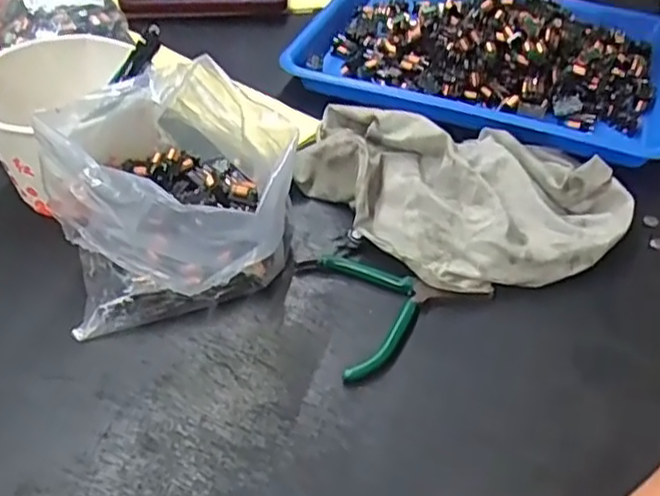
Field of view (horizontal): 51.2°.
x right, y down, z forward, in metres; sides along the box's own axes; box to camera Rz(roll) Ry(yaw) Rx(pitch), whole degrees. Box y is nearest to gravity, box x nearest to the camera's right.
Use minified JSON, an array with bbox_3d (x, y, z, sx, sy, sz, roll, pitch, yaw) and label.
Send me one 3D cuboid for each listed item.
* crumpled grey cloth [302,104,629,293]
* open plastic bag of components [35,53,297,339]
[{"bbox_3d":[0.091,-0.045,0.485,0.232,0.061,0.165,7,44,4],"label":"crumpled grey cloth"},{"bbox_3d":[-0.100,-0.036,0.429,0.134,0.111,0.150,-11,45,-14],"label":"open plastic bag of components"}]

